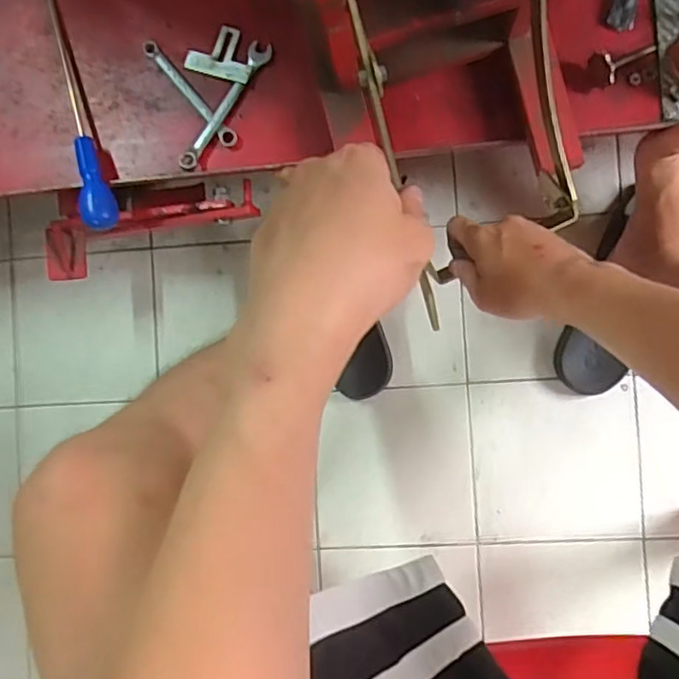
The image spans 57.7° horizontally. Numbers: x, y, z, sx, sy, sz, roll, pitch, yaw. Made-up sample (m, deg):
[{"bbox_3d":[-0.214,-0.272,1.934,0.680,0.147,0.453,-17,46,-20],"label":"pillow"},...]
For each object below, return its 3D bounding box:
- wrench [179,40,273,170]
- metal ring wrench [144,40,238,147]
[{"bbox_3d":[-0.113,-0.231,0.608,0.021,0.009,0.145,34,96,2],"label":"wrench"},{"bbox_3d":[-0.151,-0.247,0.618,0.016,0.008,0.134,-42,90,6],"label":"metal ring wrench"}]

